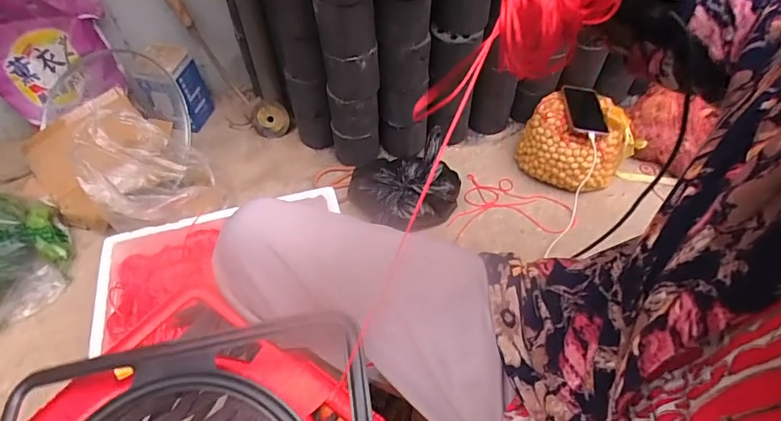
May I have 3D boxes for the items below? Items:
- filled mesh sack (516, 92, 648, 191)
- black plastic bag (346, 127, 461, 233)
[{"bbox_3d":[0.389,-0.134,0.954,0.192,0.145,0.182,-15,53,-11],"label":"filled mesh sack"},{"bbox_3d":[0.024,-0.050,0.915,0.209,0.109,0.171,-11,53,-8],"label":"black plastic bag"}]

